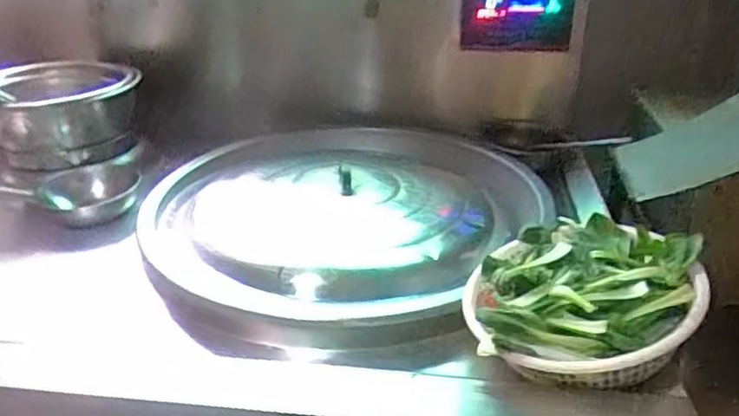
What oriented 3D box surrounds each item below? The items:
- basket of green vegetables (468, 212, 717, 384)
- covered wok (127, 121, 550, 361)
[{"bbox_3d":[0.290,0.124,0.892,0.303,0.117,0.307,7,28,17],"label":"basket of green vegetables"},{"bbox_3d":[-0.079,0.016,1.264,0.750,0.119,0.773,6,28,15],"label":"covered wok"}]

